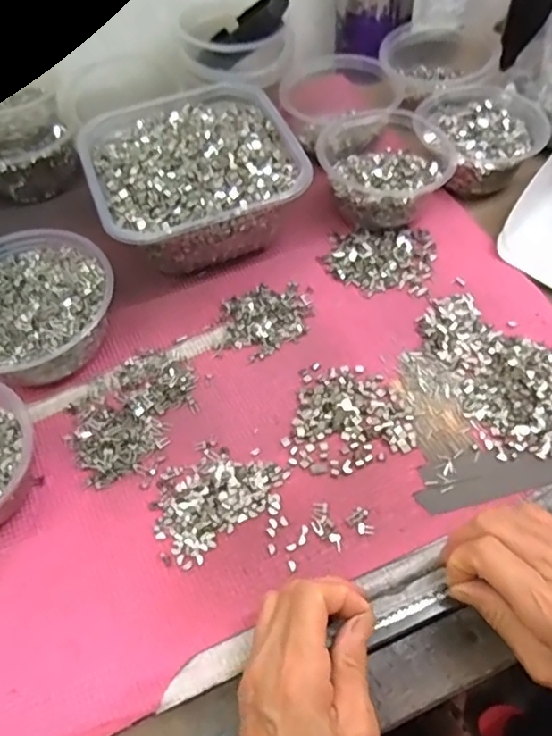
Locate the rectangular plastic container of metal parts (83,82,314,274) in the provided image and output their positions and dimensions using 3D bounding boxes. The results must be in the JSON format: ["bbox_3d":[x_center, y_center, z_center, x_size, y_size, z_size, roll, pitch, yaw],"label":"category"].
[{"bbox_3d":[-0.073,-0.169,0.523,0.169,0.081,0.177,-21,60,-10],"label":"rectangular plastic container of metal parts"}]

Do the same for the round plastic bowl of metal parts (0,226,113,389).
[{"bbox_3d":[-0.195,-0.044,0.465,0.128,0.057,0.130,-1,58,2],"label":"round plastic bowl of metal parts"}]

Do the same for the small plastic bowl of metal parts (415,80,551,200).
[{"bbox_3d":[0.196,-0.223,0.565,0.108,0.042,0.112,-15,59,-7],"label":"small plastic bowl of metal parts"}]

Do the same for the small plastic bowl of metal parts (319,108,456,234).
[{"bbox_3d":[0.098,-0.183,0.533,0.117,0.059,0.125,12,60,10],"label":"small plastic bowl of metal parts"}]

